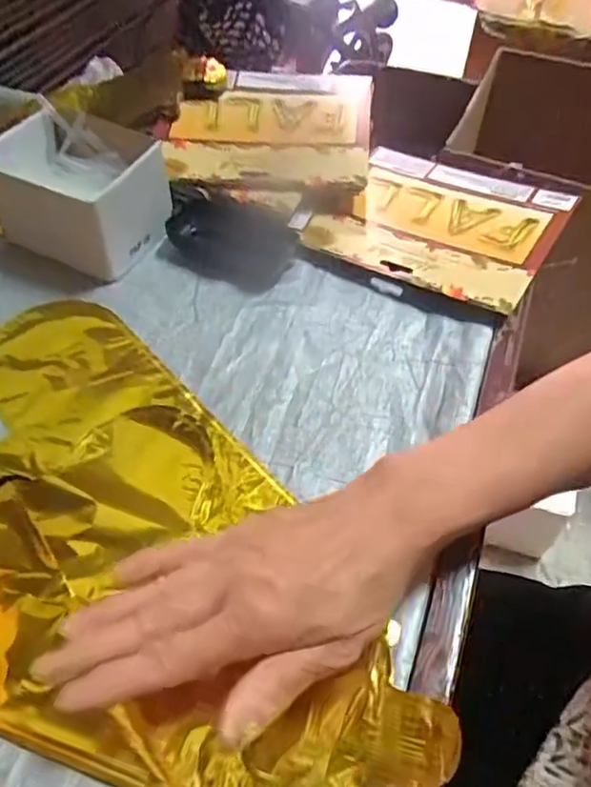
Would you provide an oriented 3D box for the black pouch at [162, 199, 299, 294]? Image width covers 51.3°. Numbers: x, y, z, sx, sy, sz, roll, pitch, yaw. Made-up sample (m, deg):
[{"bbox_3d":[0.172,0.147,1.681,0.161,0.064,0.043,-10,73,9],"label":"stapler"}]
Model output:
[{"bbox_3d":[-0.054,-0.129,0.514,0.106,0.027,0.066,22,55,17],"label":"black pouch"}]

